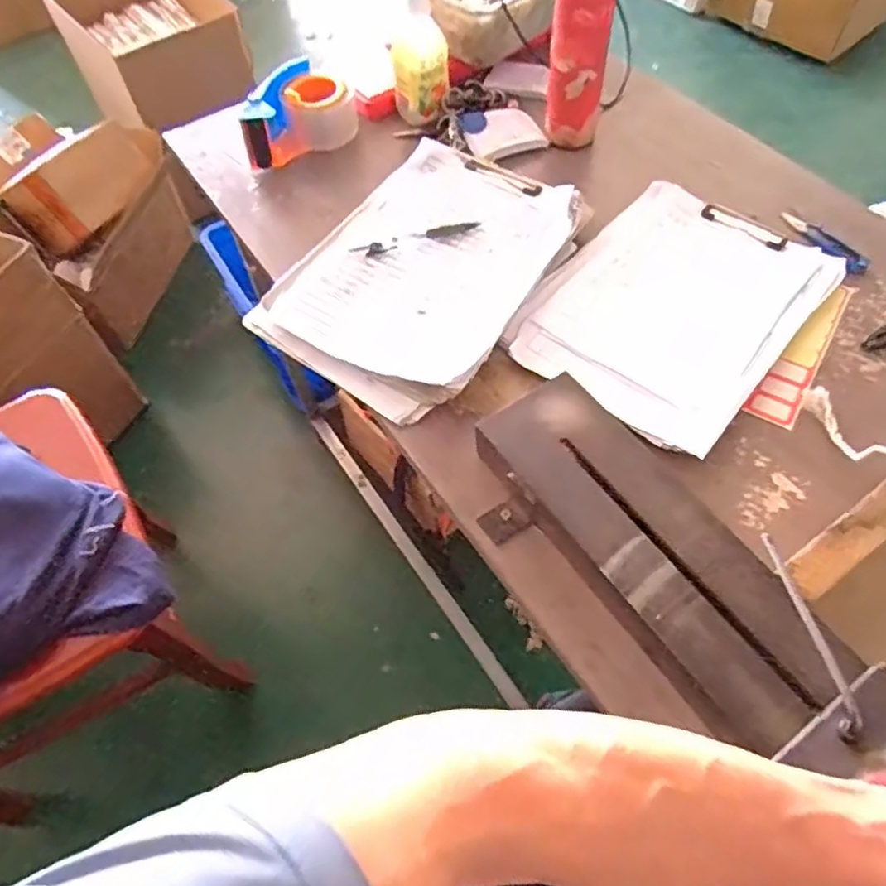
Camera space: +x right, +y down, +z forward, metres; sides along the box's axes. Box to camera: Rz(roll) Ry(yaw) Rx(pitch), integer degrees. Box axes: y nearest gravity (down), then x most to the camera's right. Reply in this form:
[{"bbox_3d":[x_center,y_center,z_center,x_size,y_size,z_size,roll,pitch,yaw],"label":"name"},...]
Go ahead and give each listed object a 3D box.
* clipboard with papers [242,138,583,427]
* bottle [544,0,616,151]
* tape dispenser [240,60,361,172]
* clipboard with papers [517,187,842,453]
[{"bbox_3d":[-0.015,-0.182,0.683,0.233,0.041,0.320,32,65,20],"label":"clipboard with papers"},{"bbox_3d":[0.157,-0.450,0.730,0.065,0.229,0.056,13,60,10],"label":"bottle"},{"bbox_3d":[-0.184,-0.415,0.825,0.090,0.077,0.150,28,64,18],"label":"tape dispenser"},{"bbox_3d":[0.233,-0.135,0.655,0.218,0.021,0.317,36,67,22],"label":"clipboard with papers"}]

